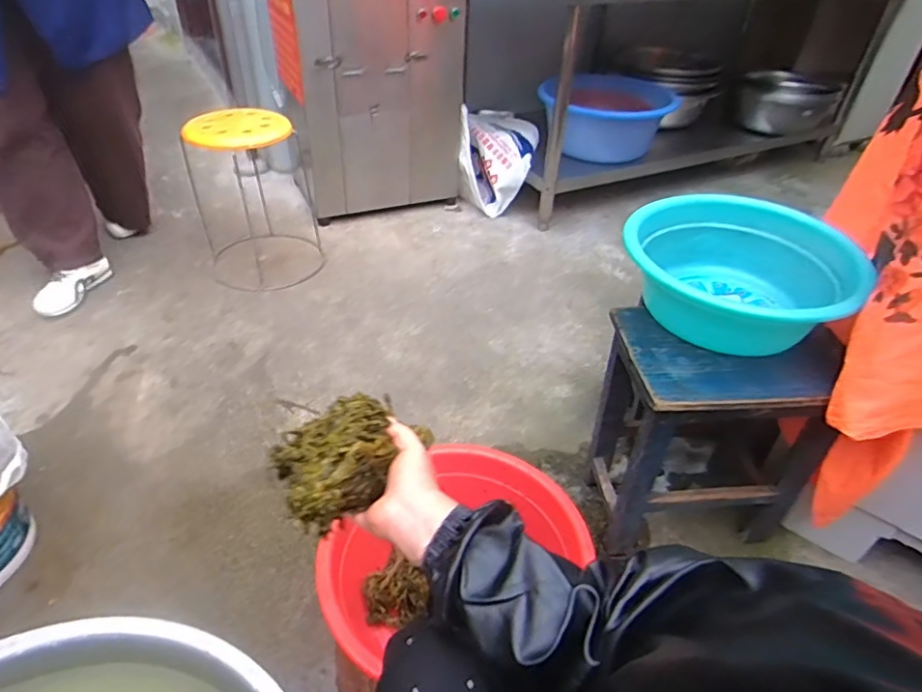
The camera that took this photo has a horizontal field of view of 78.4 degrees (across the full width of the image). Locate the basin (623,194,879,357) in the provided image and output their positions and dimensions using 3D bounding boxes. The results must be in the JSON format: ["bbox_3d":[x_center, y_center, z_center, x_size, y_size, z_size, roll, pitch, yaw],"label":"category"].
[{"bbox_3d":[0.418,-0.110,0.899,0.323,0.144,0.333,2,38,-2],"label":"basin"}]

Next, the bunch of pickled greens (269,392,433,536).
[{"bbox_3d":[-0.111,0.099,0.576,0.151,0.072,0.110,-24,49,-30],"label":"bunch of pickled greens"}]

